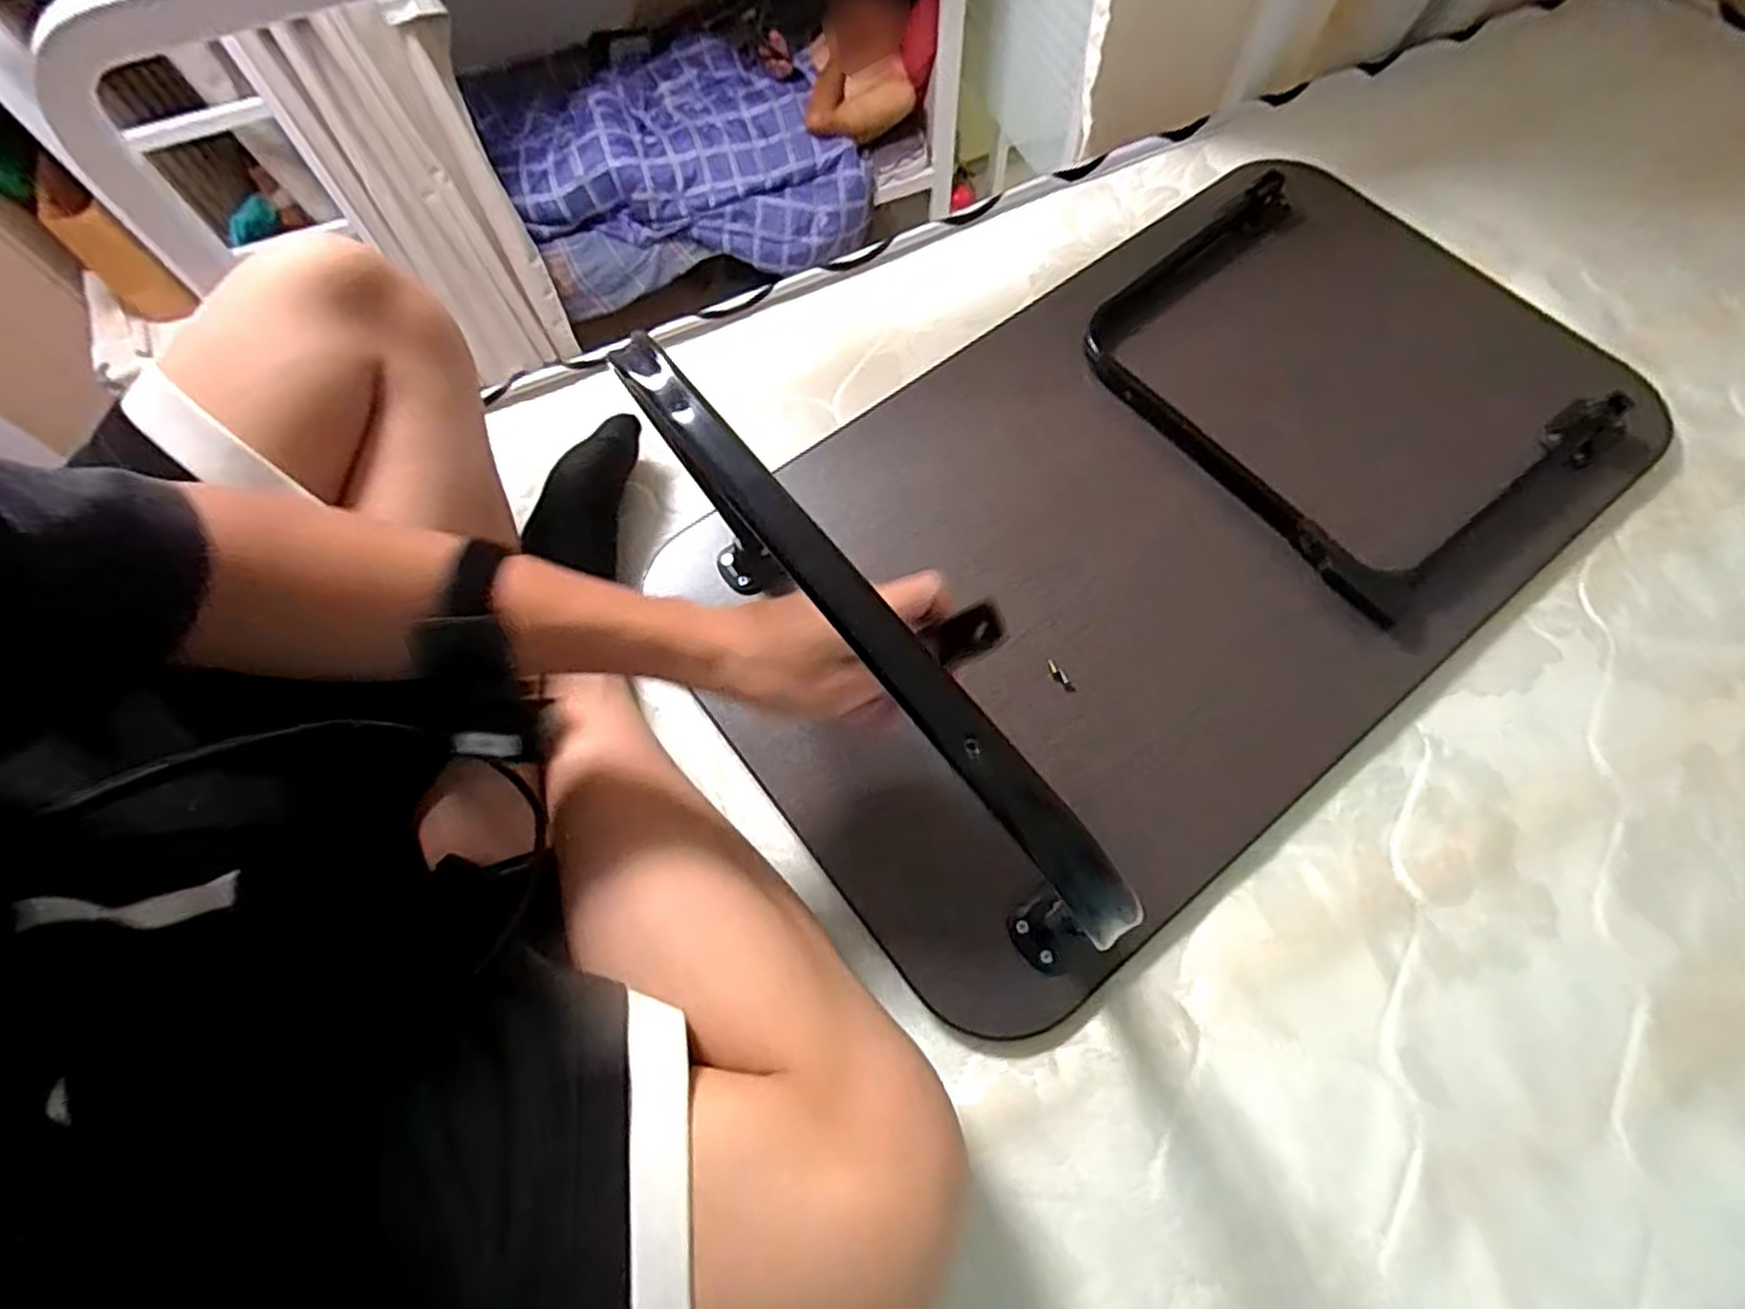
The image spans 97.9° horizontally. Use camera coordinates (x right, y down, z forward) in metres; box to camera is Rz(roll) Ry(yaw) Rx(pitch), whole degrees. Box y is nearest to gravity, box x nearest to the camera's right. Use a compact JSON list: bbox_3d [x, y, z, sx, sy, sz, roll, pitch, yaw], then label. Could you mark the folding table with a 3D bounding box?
[{"bbox_3d":[0.204,-0.146,0.436,0.670,0.246,0.391,-36,70,-13],"label":"folding table"}]

